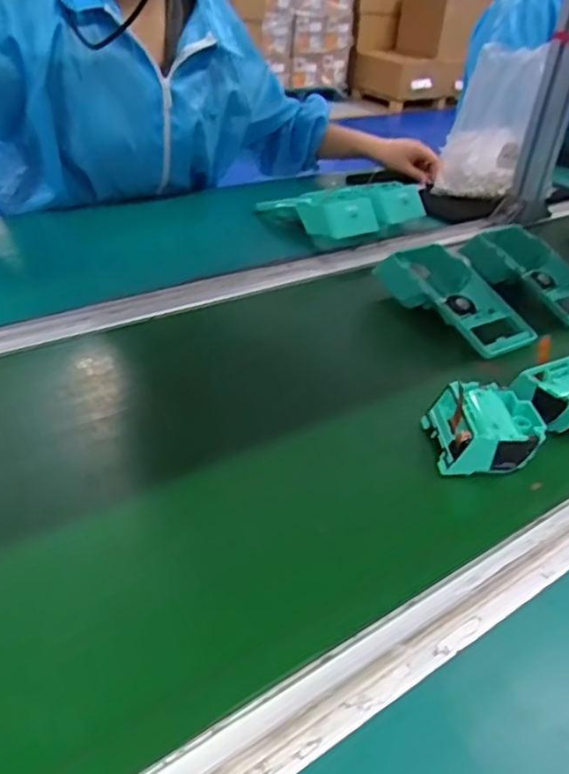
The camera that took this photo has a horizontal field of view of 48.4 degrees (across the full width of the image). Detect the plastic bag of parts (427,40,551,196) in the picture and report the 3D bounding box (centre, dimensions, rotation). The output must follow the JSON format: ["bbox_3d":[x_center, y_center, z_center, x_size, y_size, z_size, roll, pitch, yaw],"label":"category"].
[{"bbox_3d":[0.322,-0.418,1.017,0.126,0.221,0.096,11,33,7],"label":"plastic bag of parts"}]

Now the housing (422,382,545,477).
[{"bbox_3d":[0.162,0.033,0.510,0.076,0.042,0.073,3,33,-5],"label":"housing"}]

